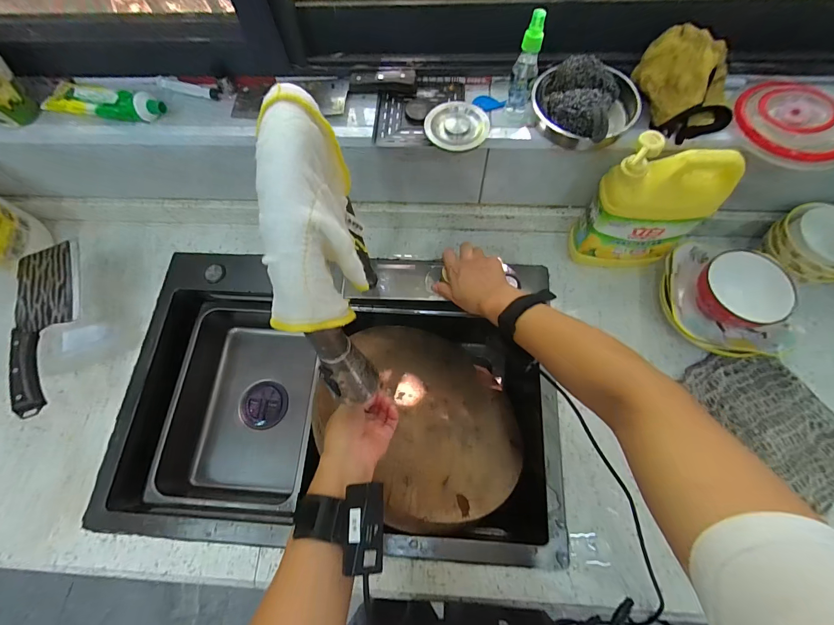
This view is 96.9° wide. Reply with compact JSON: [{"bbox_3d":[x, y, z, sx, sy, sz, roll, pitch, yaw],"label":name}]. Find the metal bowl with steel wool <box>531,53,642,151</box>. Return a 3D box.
[{"bbox_3d":[0.220,-0.279,0.490,0.132,0.075,0.109,42,73,16],"label":"metal bowl with steel wool"}]

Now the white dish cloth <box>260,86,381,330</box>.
[{"bbox_3d":[-0.072,-0.071,0.278,0.065,0.097,0.164,0,67,0],"label":"white dish cloth"}]

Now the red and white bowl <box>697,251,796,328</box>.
[{"bbox_3d":[0.467,-0.028,0.541,0.094,0.073,0.108,-16,68,-6],"label":"red and white bowl"}]

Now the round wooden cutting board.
[{"bbox_3d":[0.020,0.165,0.636,0.350,0.016,0.349,18,36,-14],"label":"round wooden cutting board"}]

